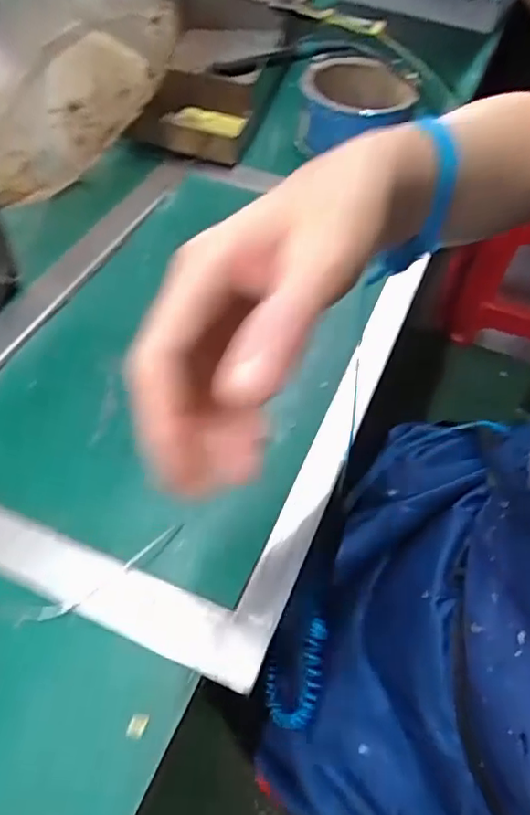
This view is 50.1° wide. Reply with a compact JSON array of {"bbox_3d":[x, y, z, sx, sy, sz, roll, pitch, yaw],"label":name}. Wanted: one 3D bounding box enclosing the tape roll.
[{"bbox_3d":[0.100,-0.327,0.610,0.122,0.054,0.122,6,53,1],"label":"tape roll"}]

